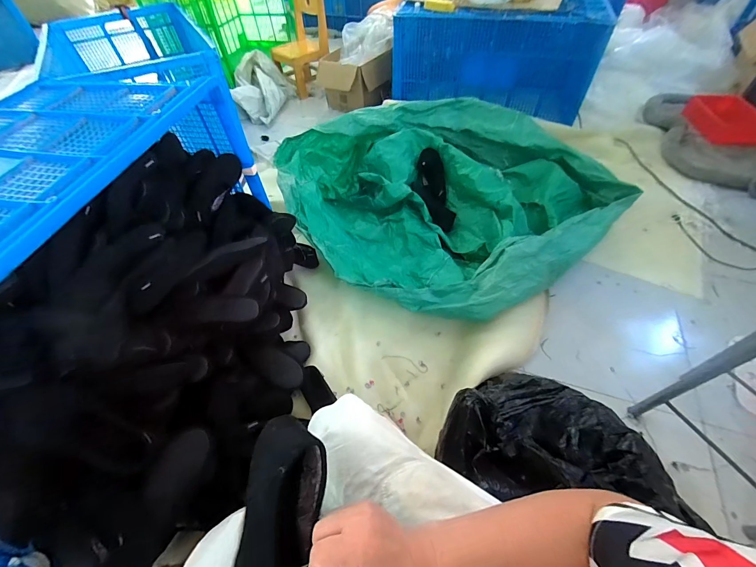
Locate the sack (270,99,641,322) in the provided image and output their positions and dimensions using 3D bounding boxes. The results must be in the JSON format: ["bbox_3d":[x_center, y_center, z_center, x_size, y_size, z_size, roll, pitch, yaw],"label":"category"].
[{"bbox_3d":[0.272,-0.420,1.366,1.122,0.263,1.122,-36,59,-23],"label":"sack"}]

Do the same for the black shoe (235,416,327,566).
[{"bbox_3d":[-0.100,0.269,0.340,0.080,0.094,0.221,-1,57,2],"label":"black shoe"}]

